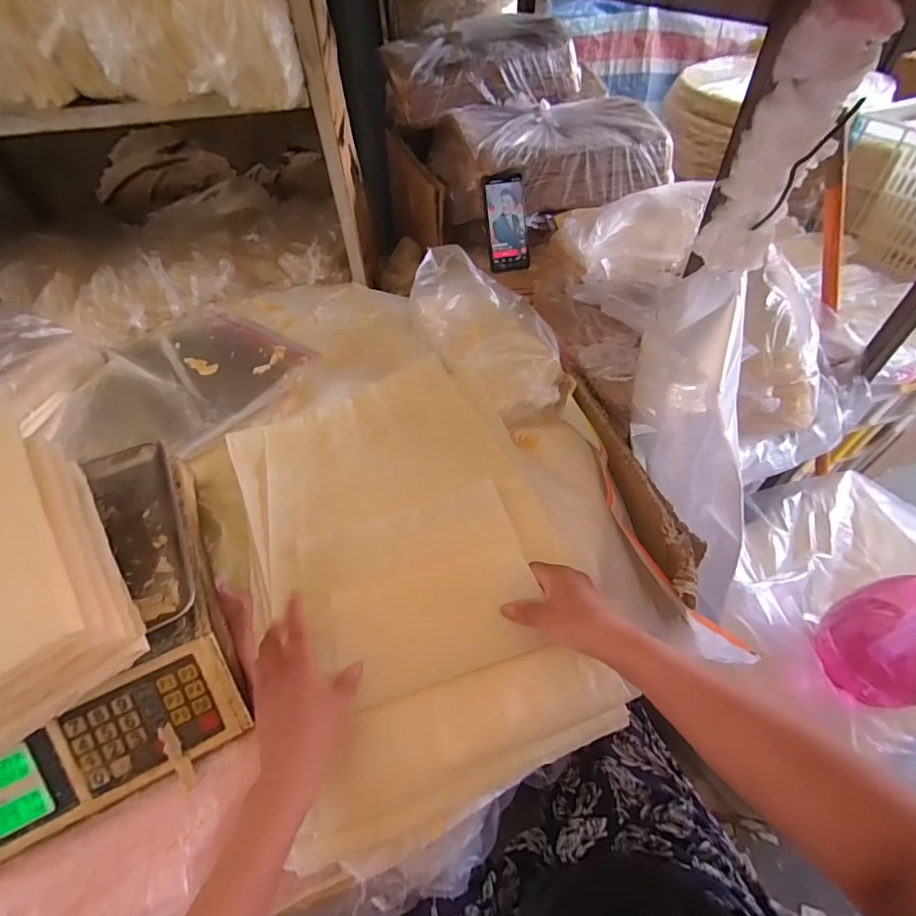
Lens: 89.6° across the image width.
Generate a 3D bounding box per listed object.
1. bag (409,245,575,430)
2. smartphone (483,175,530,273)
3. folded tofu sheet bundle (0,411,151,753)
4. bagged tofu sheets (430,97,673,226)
[{"bbox_3d":[0.053,-0.185,0.689,0.156,0.116,0.295,-26,54,-17],"label":"bag"},{"bbox_3d":[0.090,-0.429,0.847,0.077,0.157,0.016,-13,23,-7],"label":"smartphone"},{"bbox_3d":[-0.372,0.084,0.372,0.124,0.092,0.237,-34,57,-22],"label":"folded tofu sheet bundle"},{"bbox_3d":[0.173,-0.610,0.929,0.442,0.124,0.287,-12,52,-7],"label":"bagged tofu sheets"}]

